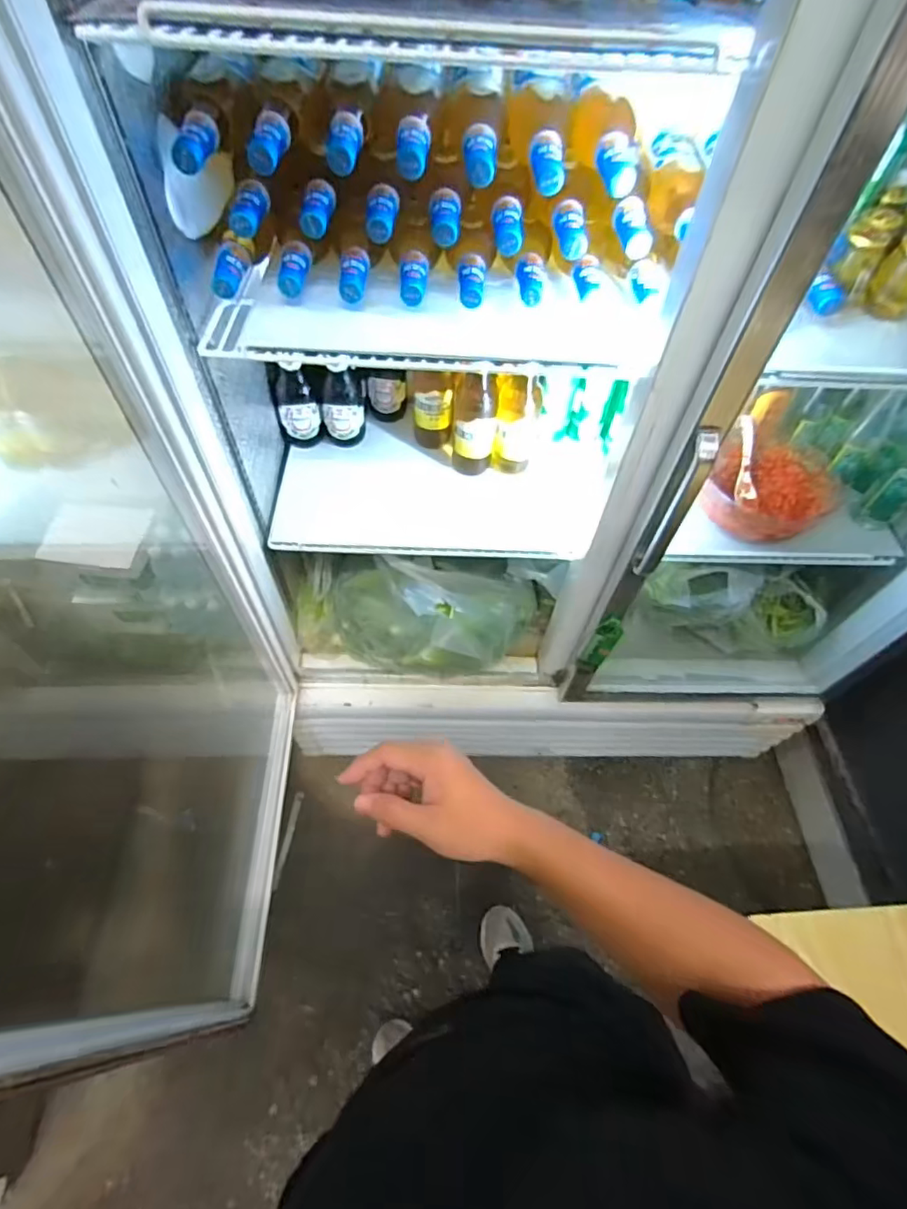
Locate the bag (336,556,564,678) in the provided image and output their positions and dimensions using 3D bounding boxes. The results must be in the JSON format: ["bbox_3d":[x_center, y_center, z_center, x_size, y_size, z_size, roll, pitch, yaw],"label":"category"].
[{"bbox_3d":[-0.028,-0.003,1.092,0.427,0.209,0.206,9,57,3],"label":"bag"}]

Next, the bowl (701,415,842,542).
[{"bbox_3d":[0.525,-0.190,0.944,0.190,0.099,0.188,1,57,-2],"label":"bowl"}]

